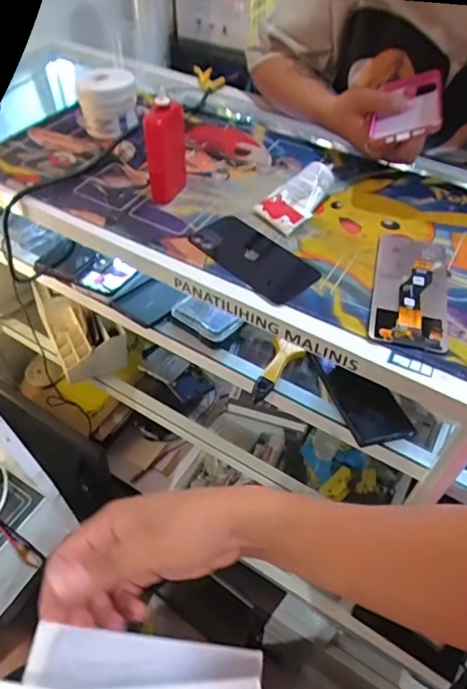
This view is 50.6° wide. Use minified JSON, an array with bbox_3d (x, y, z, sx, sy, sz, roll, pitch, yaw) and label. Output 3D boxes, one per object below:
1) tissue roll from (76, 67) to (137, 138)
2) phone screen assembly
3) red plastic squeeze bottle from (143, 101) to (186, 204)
[{"bbox_3d":[-0.163,-0.310,0.641,0.070,0.068,0.065,-16,52,-14],"label":"tissue roll"},{"bbox_3d":[0.176,-0.056,0.490,0.071,0.010,0.152,12,51,9],"label":"phone screen assembly"},{"bbox_3d":[-0.073,-0.205,0.538,0.042,0.102,0.032,-5,50,-5],"label":"red plastic squeeze bottle"}]

